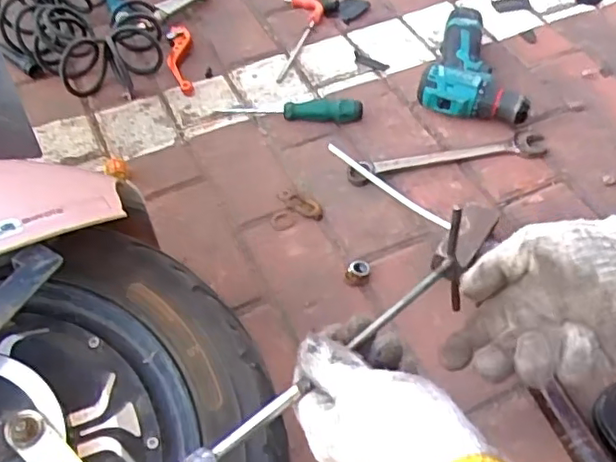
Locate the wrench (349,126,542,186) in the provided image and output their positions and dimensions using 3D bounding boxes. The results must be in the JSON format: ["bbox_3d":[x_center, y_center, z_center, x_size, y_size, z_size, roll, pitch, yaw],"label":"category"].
[{"bbox_3d":[0.176,-0.092,0.766,0.258,0.017,0.045,-14,52,-8],"label":"wrench"}]

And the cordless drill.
[{"bbox_3d":[0.225,-0.227,0.845,0.138,0.058,0.195,6,52,7],"label":"cordless drill"}]

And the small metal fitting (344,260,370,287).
[{"bbox_3d":[0.053,0.047,0.670,0.025,0.018,0.026,-1,51,2],"label":"small metal fitting"}]

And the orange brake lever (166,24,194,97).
[{"bbox_3d":[-0.188,-0.252,0.907,0.036,0.013,0.149,-7,51,-4],"label":"orange brake lever"}]

